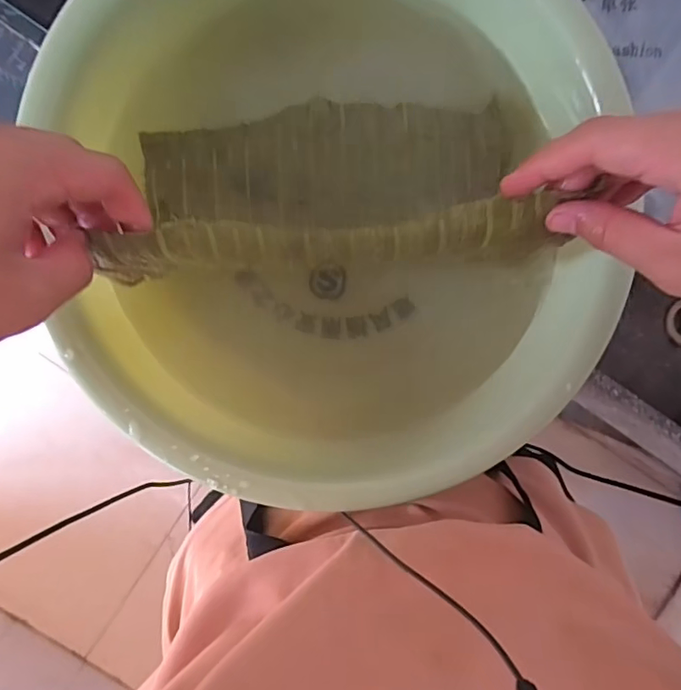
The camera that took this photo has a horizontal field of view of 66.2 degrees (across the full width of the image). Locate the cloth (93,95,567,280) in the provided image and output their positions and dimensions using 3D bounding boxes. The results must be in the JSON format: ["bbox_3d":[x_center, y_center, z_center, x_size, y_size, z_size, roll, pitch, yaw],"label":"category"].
[{"bbox_3d":[-0.008,-0.098,0.295,0.227,0.105,0.104,-3,93,-1],"label":"cloth"}]

